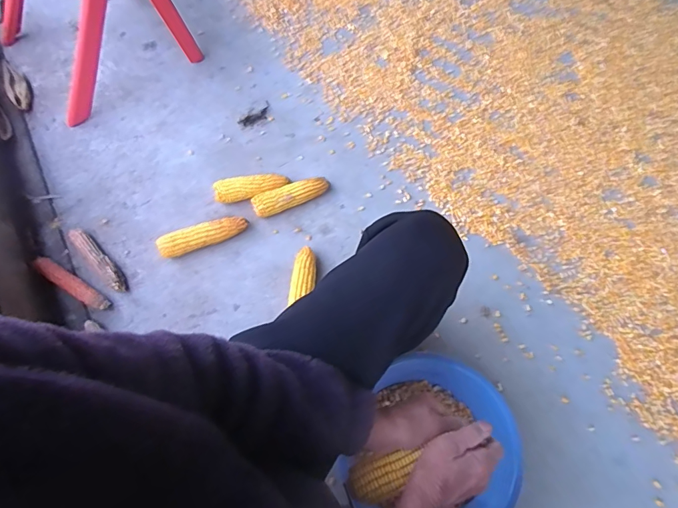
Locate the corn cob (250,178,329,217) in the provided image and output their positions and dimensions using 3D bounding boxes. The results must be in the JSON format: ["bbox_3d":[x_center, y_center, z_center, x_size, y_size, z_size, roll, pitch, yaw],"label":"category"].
[{"bbox_3d":[-0.114,-0.137,1.070,0.195,0.058,0.056,-20,67,-12],"label":"corn cob"}]

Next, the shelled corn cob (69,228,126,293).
[{"bbox_3d":[-0.530,0.012,0.966,0.177,0.032,0.036,41,67,16],"label":"shelled corn cob"}]

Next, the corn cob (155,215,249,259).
[{"bbox_3d":[-0.306,-0.038,1.000,0.199,0.052,0.051,-20,65,-14],"label":"corn cob"}]

